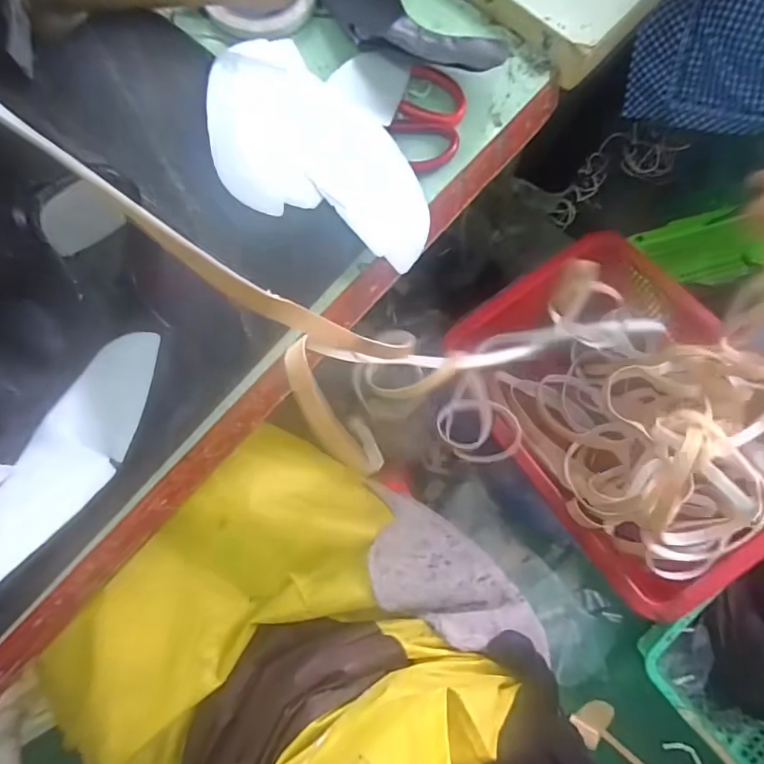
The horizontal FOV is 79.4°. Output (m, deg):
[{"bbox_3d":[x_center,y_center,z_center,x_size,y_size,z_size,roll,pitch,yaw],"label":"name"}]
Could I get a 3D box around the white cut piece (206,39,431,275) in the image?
[{"bbox_3d":[-0.057,-0.174,0.357,0.117,0.008,0.227,-39,82,-12],"label":"white cut piece"}]

